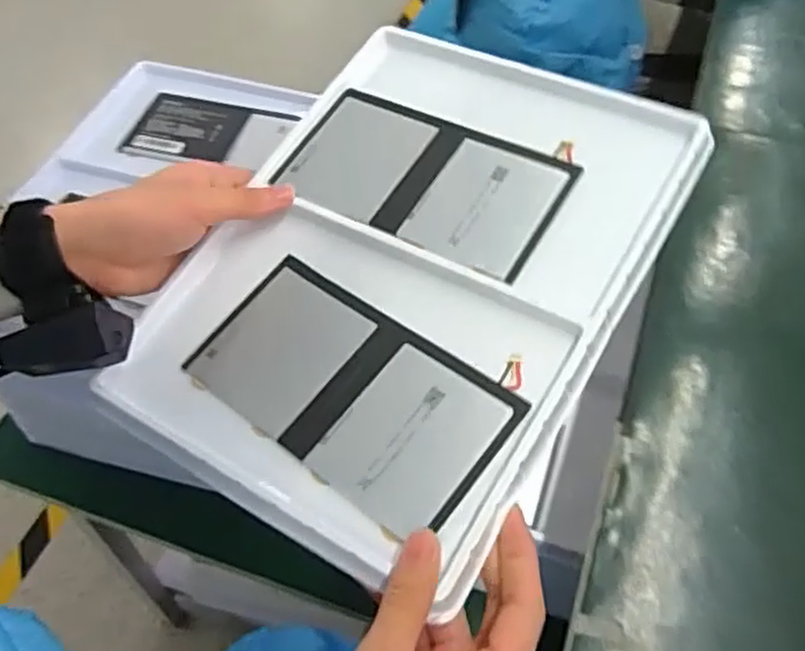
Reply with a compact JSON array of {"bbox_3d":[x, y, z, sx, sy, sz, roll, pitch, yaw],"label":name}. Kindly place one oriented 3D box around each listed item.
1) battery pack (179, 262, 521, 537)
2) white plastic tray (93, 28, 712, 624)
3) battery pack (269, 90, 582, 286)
[{"bbox_3d":[-0.029,0.030,0.397,0.171,0.004,0.096,32,71,27],"label":"battery pack"},{"bbox_3d":[0.005,-0.038,0.428,0.237,0.010,0.322,26,68,24],"label":"white plastic tray"},{"bbox_3d":[0.011,-0.092,0.456,0.169,0.007,0.093,23,66,24],"label":"battery pack"}]

